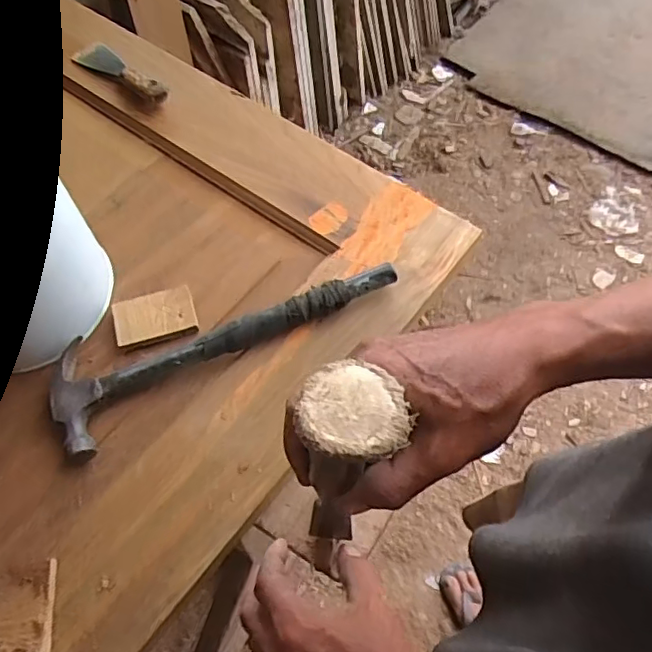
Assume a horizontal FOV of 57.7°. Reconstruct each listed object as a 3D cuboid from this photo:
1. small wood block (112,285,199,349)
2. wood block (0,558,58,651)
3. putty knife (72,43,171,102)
[{"bbox_3d":[-0.168,-0.008,0.585,0.075,0.017,0.055,-17,61,-8],"label":"small wood block"},{"bbox_3d":[-0.239,0.222,0.453,0.058,0.017,0.075,-11,58,-2],"label":"wood block"},{"bbox_3d":[-0.254,-0.321,0.742,0.170,0.017,0.038,34,67,19],"label":"putty knife"}]

